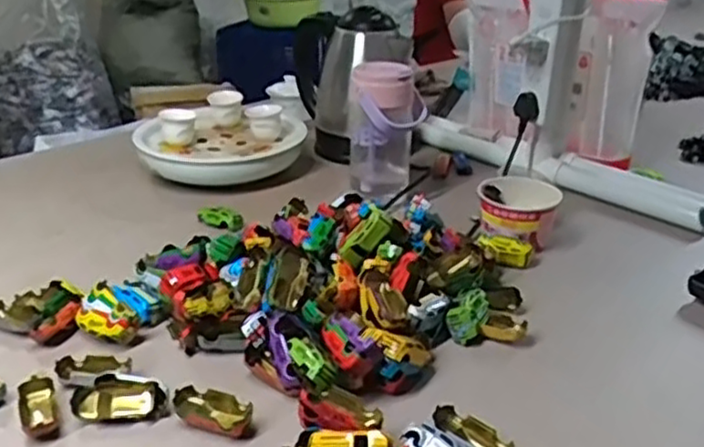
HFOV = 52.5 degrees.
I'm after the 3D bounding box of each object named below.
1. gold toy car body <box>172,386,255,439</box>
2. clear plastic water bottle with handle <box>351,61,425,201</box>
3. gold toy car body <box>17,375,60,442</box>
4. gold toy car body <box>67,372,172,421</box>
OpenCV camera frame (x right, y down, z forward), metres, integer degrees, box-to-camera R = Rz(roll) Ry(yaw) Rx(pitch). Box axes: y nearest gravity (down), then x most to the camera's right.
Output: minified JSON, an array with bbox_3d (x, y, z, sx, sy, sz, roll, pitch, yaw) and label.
[{"bbox_3d":[-0.112,0.152,0.578,0.068,0.018,0.031,9,27,14],"label":"gold toy car body"},{"bbox_3d":[0.045,-0.121,0.925,0.096,0.153,0.066,3,26,4],"label":"clear plastic water bottle with handle"},{"bbox_3d":[-0.255,0.148,0.580,0.027,0.020,0.058,-10,28,-23],"label":"gold toy car body"},{"bbox_3d":[-0.188,0.142,0.586,0.075,0.021,0.030,3,26,4],"label":"gold toy car body"}]

